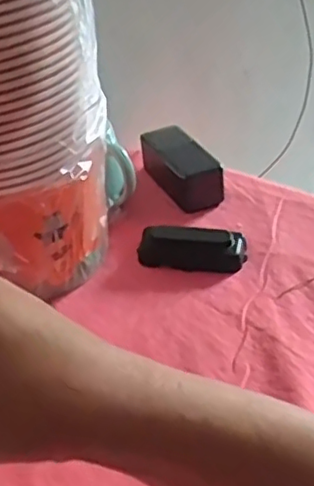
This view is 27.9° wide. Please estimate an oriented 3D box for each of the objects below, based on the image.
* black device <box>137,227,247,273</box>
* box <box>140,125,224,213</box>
[{"bbox_3d":[0.035,0.005,0.642,0.106,0.024,0.044,5,38,12],"label":"black device"},{"bbox_3d":[0.027,-0.095,0.758,0.053,0.045,0.125,-17,39,-17],"label":"box"}]

